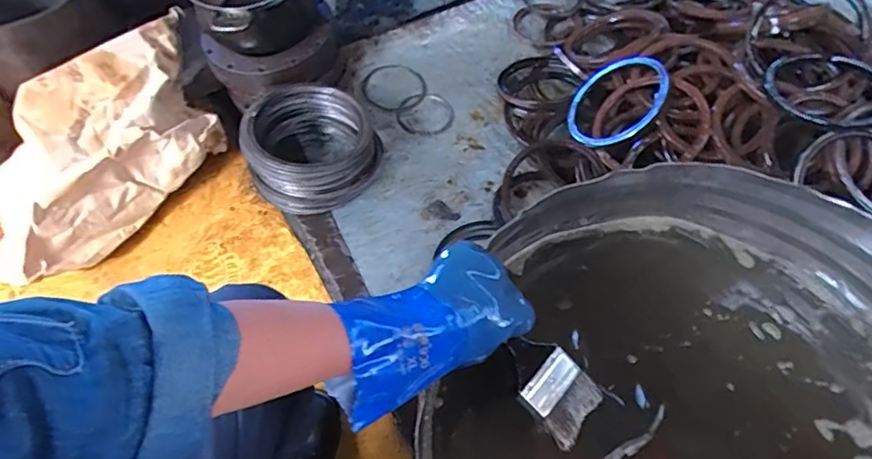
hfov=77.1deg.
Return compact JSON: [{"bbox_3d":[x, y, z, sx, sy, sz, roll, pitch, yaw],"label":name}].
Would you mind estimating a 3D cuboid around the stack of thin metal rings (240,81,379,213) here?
[{"bbox_3d":[-0.249,-0.167,1.093,0.249,0.138,0.273,-26,63,-15],"label":"stack of thin metal rings"}]

